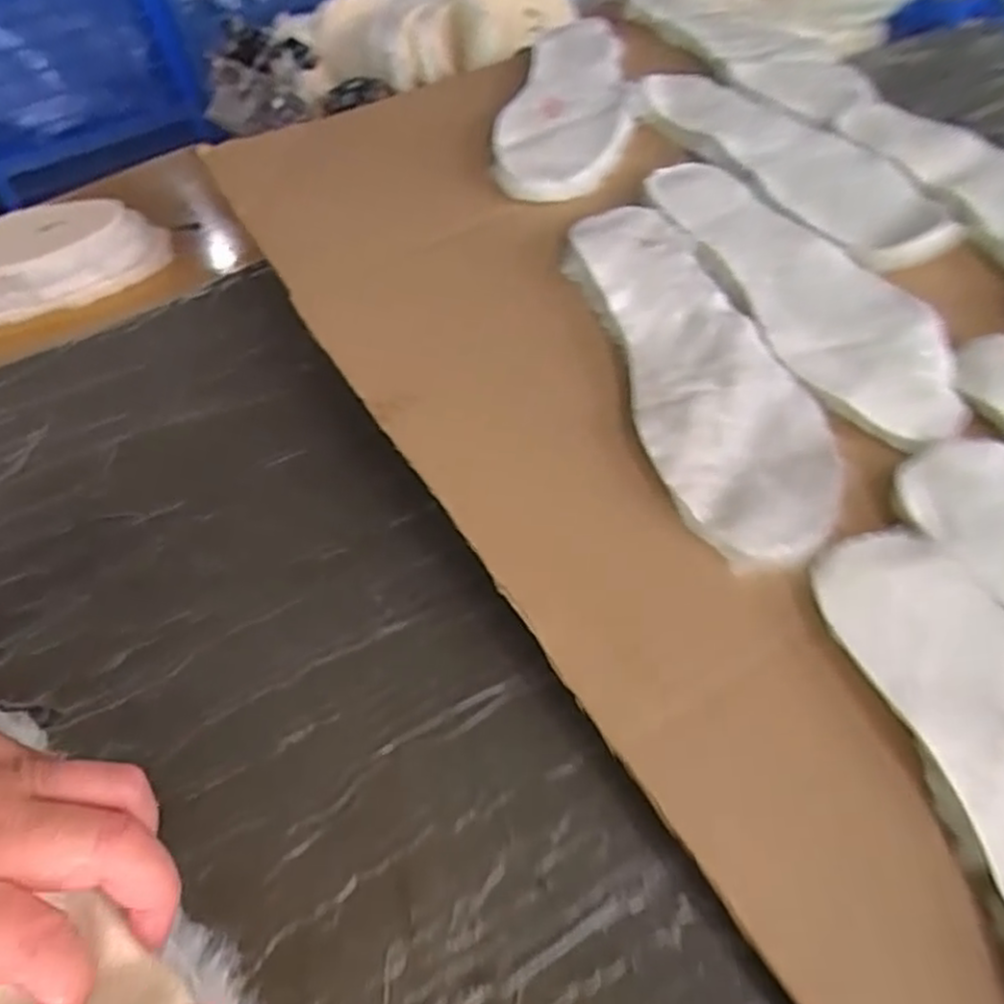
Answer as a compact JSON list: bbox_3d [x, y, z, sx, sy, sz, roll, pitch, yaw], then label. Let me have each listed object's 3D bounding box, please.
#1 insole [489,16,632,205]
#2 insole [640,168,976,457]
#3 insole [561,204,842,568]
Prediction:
[{"bbox_3d":[0.058,-0.335,0.600,0.098,0.015,0.275,9,56,6],"label":"insole"},{"bbox_3d":[0.176,-0.137,0.445,0.091,0.010,0.274,-23,56,-11],"label":"insole"},{"bbox_3d":[0.104,-0.083,0.411,0.089,0.012,0.272,-17,55,-3],"label":"insole"}]

